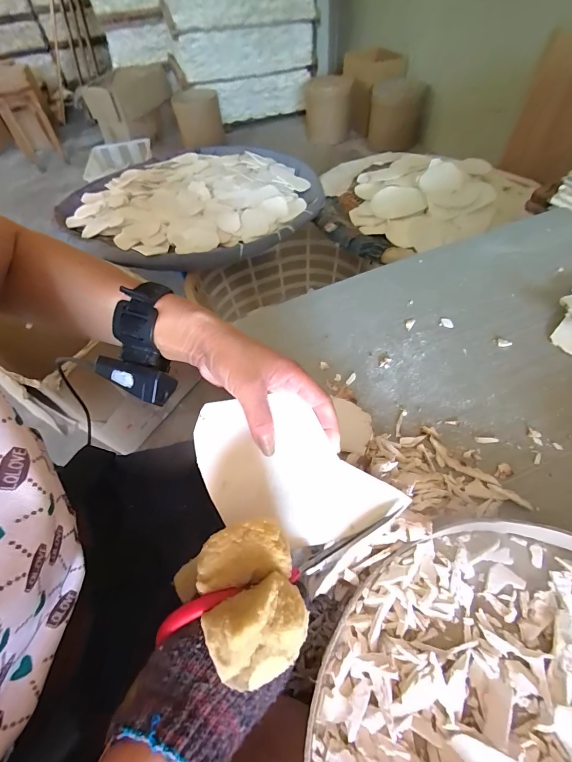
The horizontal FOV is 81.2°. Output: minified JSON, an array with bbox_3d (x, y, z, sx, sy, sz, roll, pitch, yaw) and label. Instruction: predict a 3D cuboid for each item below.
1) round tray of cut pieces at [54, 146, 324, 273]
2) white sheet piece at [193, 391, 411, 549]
[{"bbox_3d":[-0.334,-0.689,1.219,0.867,0.058,0.888,-31,57,-16],"label":"round tray of cut pieces"},{"bbox_3d":[-0.002,0.075,0.272,0.159,0.011,0.105,42,69,12],"label":"white sheet piece"}]

